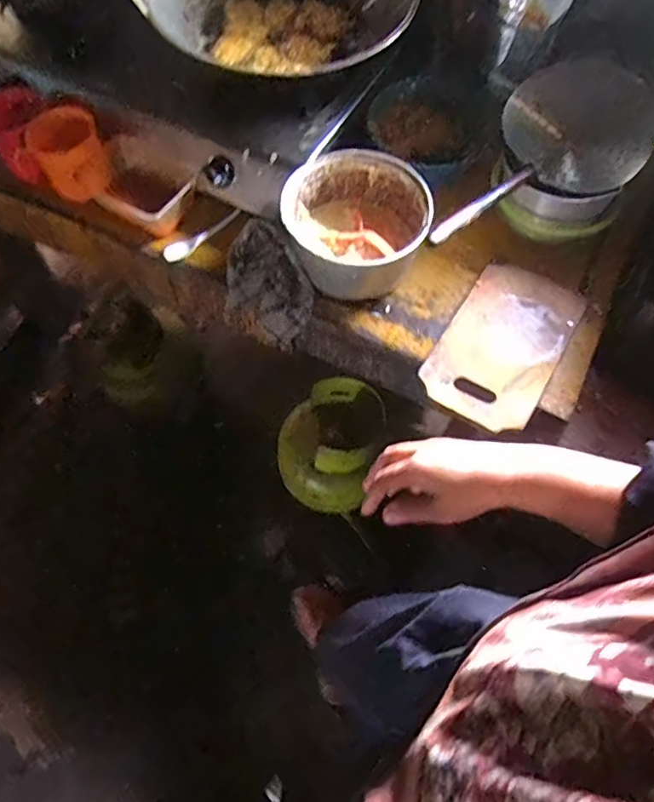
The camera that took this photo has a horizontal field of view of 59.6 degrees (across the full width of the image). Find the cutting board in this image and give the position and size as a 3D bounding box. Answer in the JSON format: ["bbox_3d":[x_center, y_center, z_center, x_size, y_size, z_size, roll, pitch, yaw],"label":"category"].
[{"bbox_3d":[0.250,-0.085,0.803,0.156,0.018,0.273,31,70,16],"label":"cutting board"}]

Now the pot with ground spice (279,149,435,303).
[{"bbox_3d":[0.042,-0.261,0.844,0.201,0.118,0.192,1,63,-2],"label":"pot with ground spice"}]

